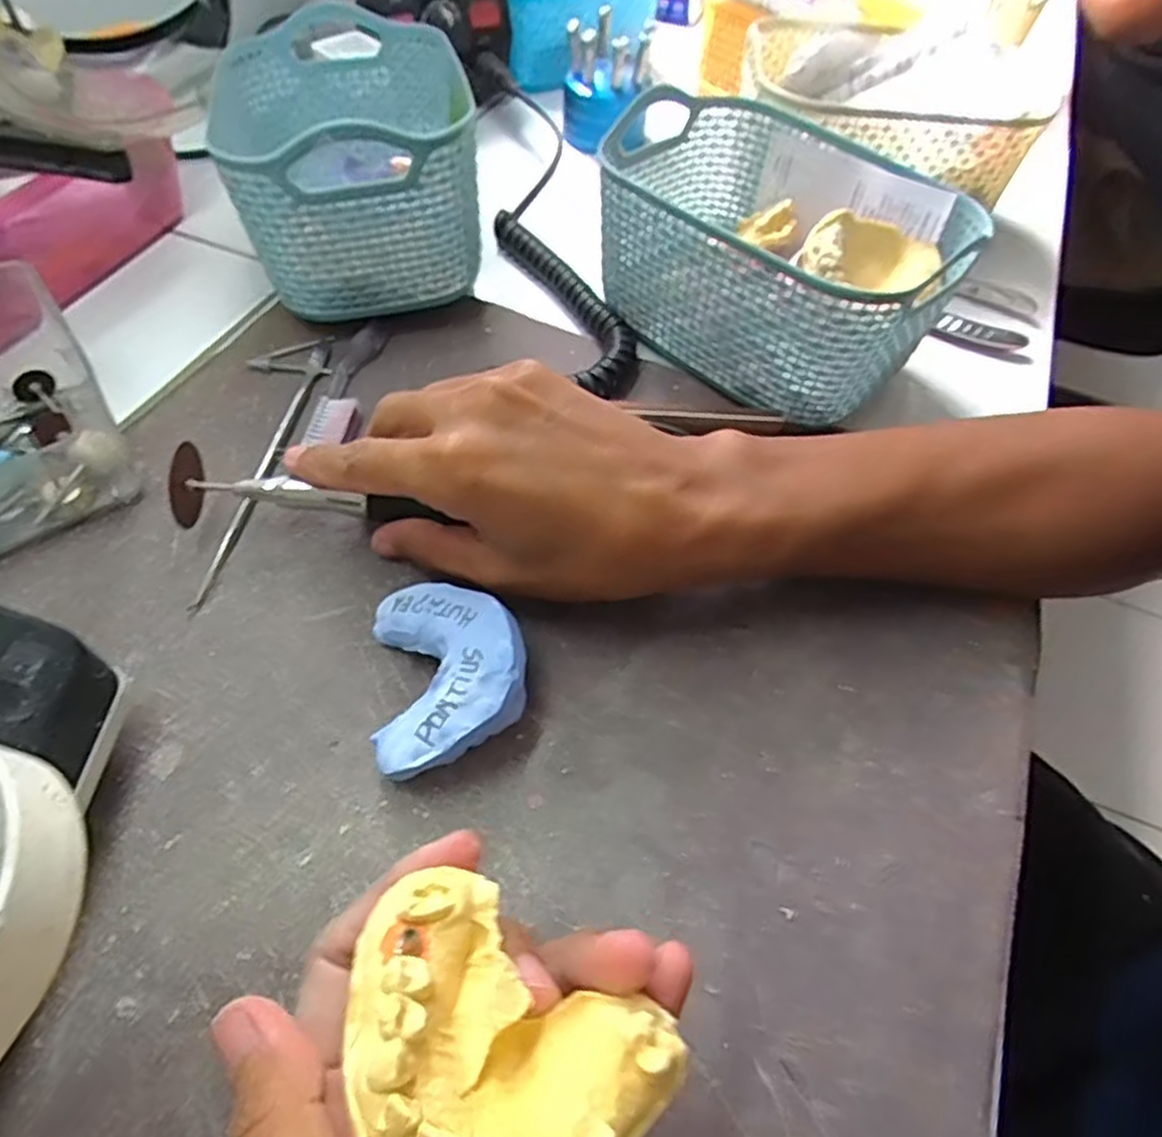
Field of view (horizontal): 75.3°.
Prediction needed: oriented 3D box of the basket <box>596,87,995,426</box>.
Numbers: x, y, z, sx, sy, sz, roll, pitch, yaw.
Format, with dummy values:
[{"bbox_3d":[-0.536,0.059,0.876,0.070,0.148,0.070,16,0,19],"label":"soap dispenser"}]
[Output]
[{"bbox_3d":[0.093,-0.153,0.375,0.117,0.081,0.164,-36,64,-25],"label":"basket"}]

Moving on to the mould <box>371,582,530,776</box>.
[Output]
[{"bbox_3d":[-0.046,0.036,0.260,0.050,0.033,0.068,-5,56,-7],"label":"mould"}]

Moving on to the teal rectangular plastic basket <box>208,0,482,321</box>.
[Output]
[{"bbox_3d":[-0.116,-0.213,0.391,0.107,0.097,0.172,-9,56,-10],"label":"teal rectangular plastic basket"}]

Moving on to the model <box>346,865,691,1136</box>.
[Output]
[{"bbox_3d":[-0.019,0.100,0.154,0.068,0.026,0.052,35,37,13],"label":"model"}]

